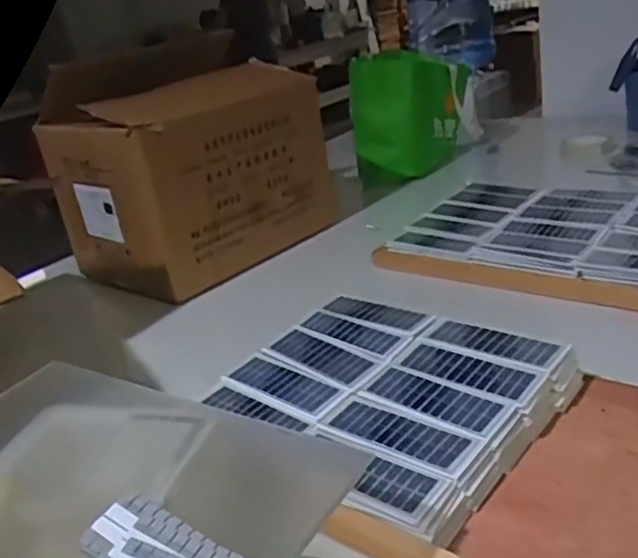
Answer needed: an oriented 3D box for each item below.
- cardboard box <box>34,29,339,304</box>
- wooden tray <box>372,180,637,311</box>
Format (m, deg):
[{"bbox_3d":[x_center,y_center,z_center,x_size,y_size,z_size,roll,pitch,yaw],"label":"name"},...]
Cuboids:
[{"bbox_3d":[-0.212,-0.176,1.178,0.297,0.295,0.403,9,29,37],"label":"cardboard box"},{"bbox_3d":[0.359,-0.074,0.974,0.534,0.065,0.270,14,30,44],"label":"wooden tray"}]

